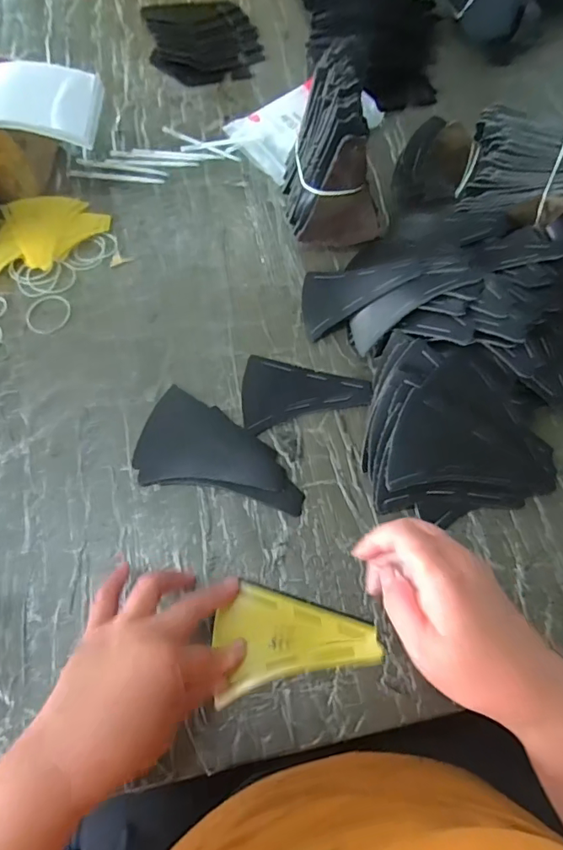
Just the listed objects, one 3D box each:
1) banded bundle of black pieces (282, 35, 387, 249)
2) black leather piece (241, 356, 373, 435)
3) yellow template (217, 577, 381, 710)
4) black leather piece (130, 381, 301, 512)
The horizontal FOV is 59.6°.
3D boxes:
[{"bbox_3d":[0.055,-0.279,0.499,0.094,0.138,0.128,-6,67,-3],"label":"banded bundle of black pieces"},{"bbox_3d":[0.019,-0.021,0.465,0.120,0.005,0.075,14,67,5],"label":"black leather piece"},{"bbox_3d":[0.008,0.156,0.375,0.119,0.005,0.073,-14,63,-5],"label":"yellow template"},{"bbox_3d":[-0.054,0.034,0.438,0.156,0.004,0.086,27,69,11],"label":"black leather piece"}]

